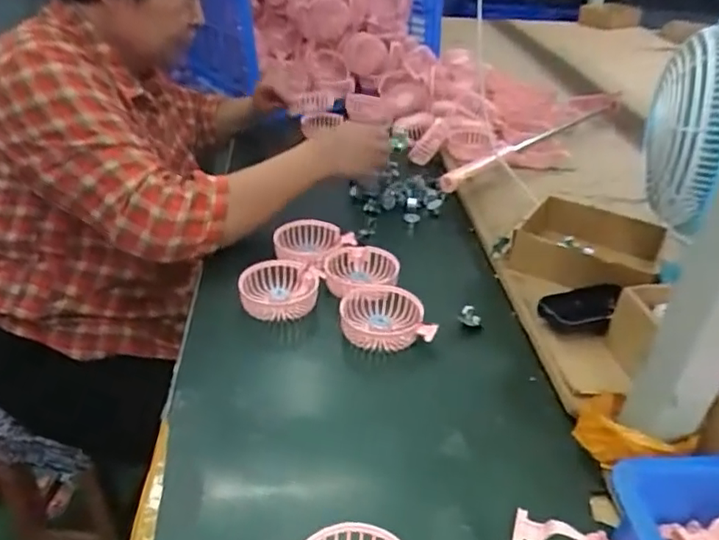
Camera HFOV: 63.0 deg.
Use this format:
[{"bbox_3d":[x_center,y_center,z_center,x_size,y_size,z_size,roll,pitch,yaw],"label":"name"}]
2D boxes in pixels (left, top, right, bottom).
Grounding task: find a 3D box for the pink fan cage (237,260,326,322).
[{"bbox_3d":[-0.092,0.024,0.694,0.096,0.035,0.083,-4,34,-12],"label":"pink fan cage"}]

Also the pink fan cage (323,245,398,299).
[{"bbox_3d":[-0.002,0.007,0.726,0.095,0.034,0.093,24,38,28],"label":"pink fan cage"}]

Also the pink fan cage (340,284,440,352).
[{"bbox_3d":[0.028,0.051,0.659,0.096,0.036,0.093,3,33,-2],"label":"pink fan cage"}]

